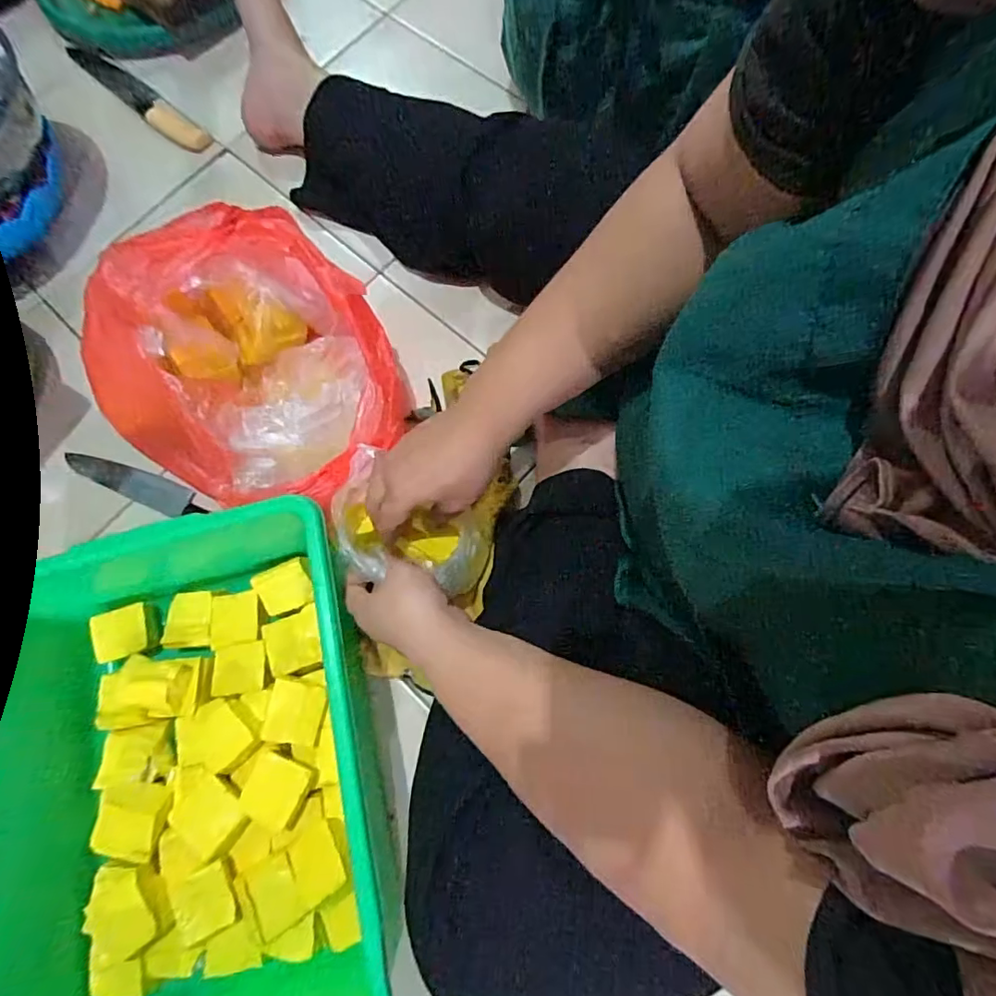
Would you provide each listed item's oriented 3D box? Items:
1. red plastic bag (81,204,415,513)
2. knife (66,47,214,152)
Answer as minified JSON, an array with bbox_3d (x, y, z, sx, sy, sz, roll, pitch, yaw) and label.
[{"bbox_3d":[-0.223,-0.114,0.504,0.261,0.180,0.233,35,81,13],"label":"red plastic bag"},{"bbox_3d":[-0.478,-0.539,0.713,0.273,0.018,0.041,38,81,13],"label":"knife"}]

